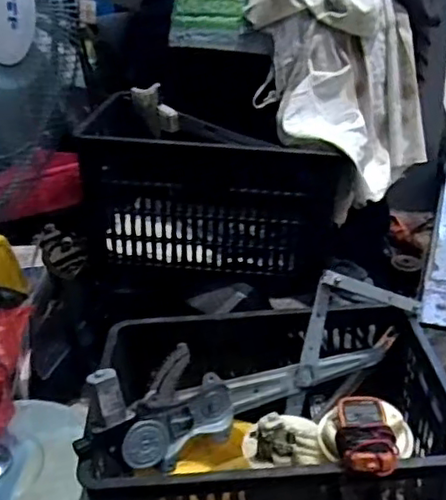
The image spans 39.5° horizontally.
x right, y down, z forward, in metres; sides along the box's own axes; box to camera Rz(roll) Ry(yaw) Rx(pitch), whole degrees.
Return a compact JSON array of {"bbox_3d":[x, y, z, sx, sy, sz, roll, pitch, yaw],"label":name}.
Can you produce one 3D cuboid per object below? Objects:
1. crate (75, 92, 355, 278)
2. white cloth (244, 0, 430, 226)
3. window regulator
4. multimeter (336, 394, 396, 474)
[{"bbox_3d":[-0.013,-0.138,1.260,0.497,0.296,0.267,0,29,8],"label":"crate"},{"bbox_3d":[0.200,-0.326,1.194,0.286,0.401,0.308,17,35,34],"label":"white cloth"},{"bbox_3d":[0.069,0.168,0.913,0.506,0.182,0.057,-19,32,-25],"label":"window regulator"},{"bbox_3d":[0.177,0.229,0.773,0.070,0.042,0.131,-7,15,12],"label":"multimeter"}]

